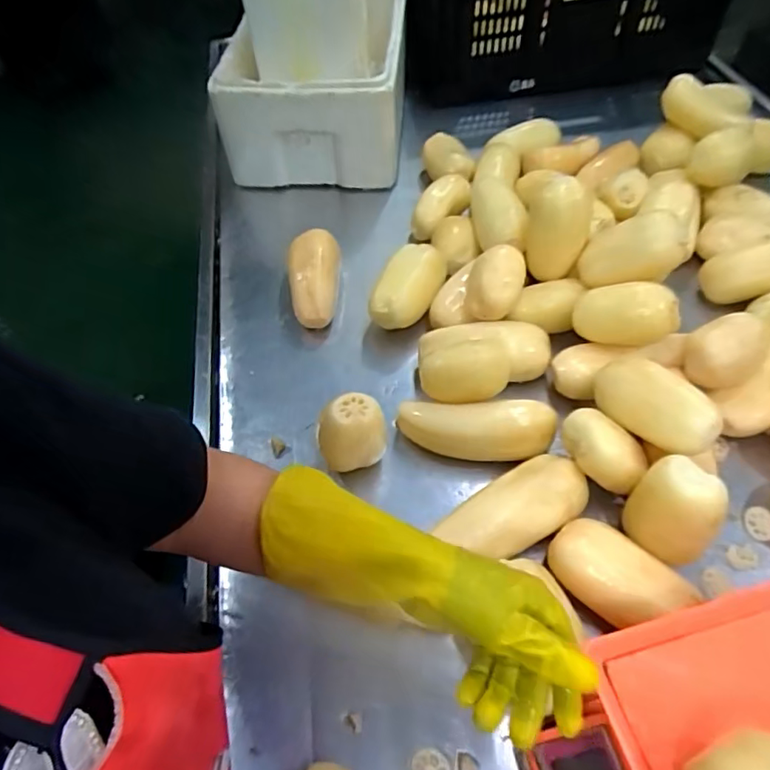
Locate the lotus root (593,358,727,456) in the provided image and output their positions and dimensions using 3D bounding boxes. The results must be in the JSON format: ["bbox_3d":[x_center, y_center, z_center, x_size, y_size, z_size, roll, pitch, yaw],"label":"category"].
[{"bbox_3d":[0.296,0.021,0.590,0.057,0.076,0.131,10,32,-43],"label":"lotus root"}]

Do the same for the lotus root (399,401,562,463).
[{"bbox_3d":[0.103,0.052,0.629,0.175,0.050,0.059,4,55,6],"label":"lotus root"}]

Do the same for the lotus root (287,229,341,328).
[{"bbox_3d":[-0.100,-0.152,0.783,0.075,0.070,0.131,-7,55,-2],"label":"lotus root"}]

